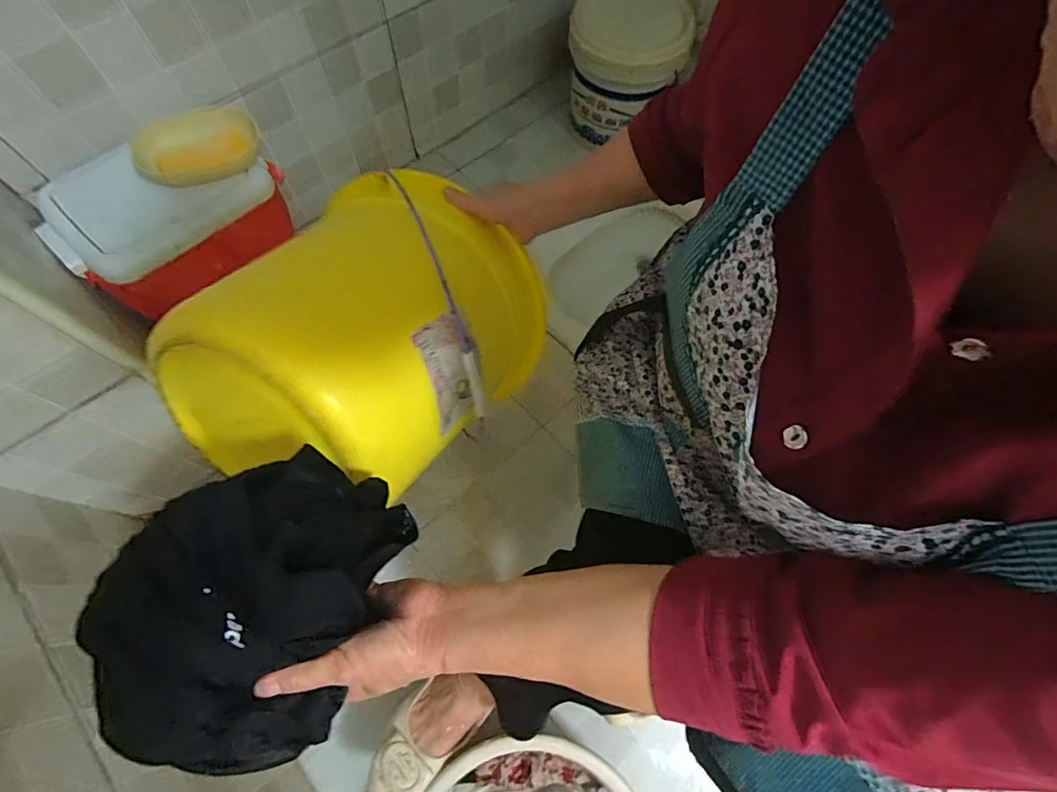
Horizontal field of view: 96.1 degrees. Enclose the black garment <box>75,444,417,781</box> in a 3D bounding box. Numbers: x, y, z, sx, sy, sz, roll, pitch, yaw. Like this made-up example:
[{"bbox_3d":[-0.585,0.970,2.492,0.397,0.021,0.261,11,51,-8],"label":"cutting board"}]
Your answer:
[{"bbox_3d":[-0.187,0.135,0.318,0.153,0.087,0.197,20,68,5],"label":"black garment"}]

